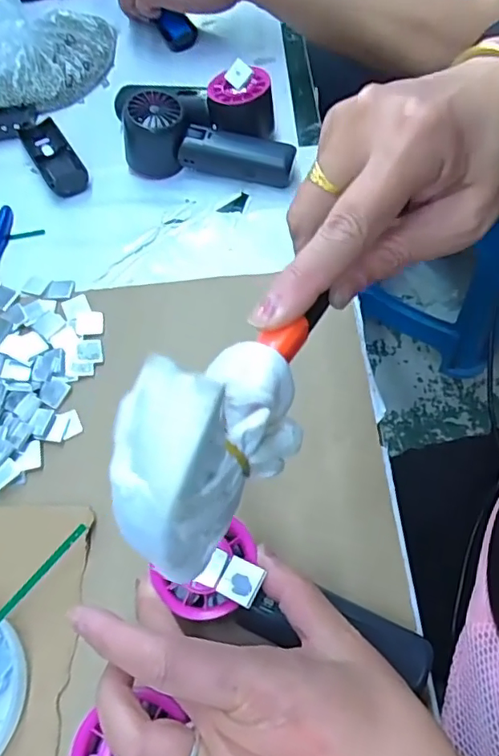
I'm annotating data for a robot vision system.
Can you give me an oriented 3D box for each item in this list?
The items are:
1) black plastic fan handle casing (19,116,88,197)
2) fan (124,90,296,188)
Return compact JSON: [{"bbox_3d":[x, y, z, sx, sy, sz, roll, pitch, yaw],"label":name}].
[{"bbox_3d":[-0.189,-0.214,0.522,0.035,0.015,0.108,-29,63,-13],"label":"black plastic fan handle casing"},{"bbox_3d":[-0.037,-0.214,0.491,0.153,0.057,0.051,7,62,7],"label":"fan"}]

